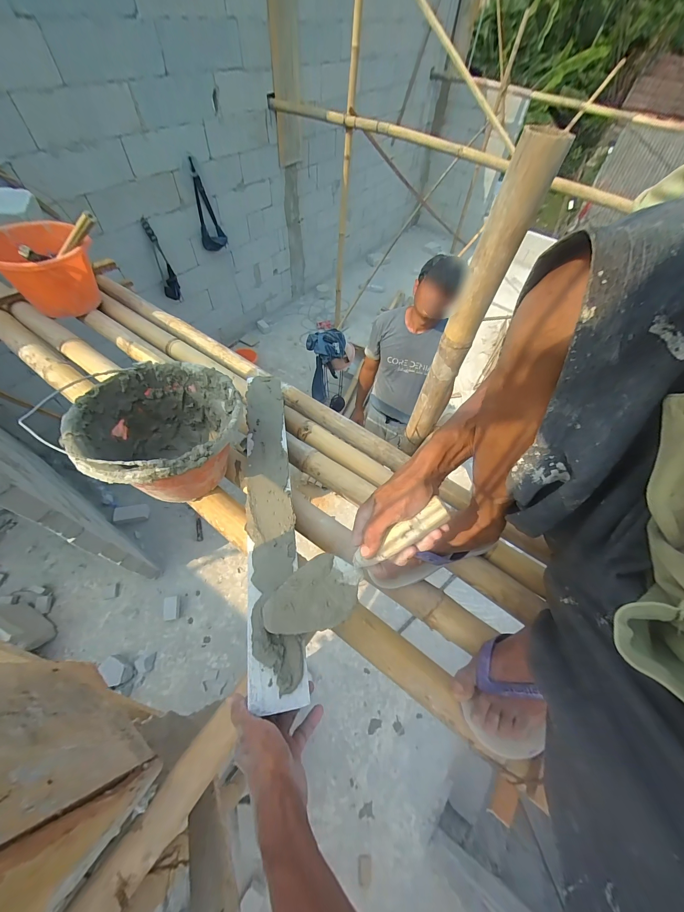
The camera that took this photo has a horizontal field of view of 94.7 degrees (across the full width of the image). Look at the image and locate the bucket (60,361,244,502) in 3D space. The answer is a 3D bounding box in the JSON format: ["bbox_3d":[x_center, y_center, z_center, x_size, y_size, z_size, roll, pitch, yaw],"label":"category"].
[{"bbox_3d":[-0.300,-0.028,0.556,0.254,0.161,0.235,2,56,-3],"label":"bucket"}]

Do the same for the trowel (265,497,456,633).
[{"bbox_3d":[0.016,0.141,0.393,0.268,0.057,0.084,-38,59,18],"label":"trowel"}]

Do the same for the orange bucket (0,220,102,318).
[{"bbox_3d":[-0.780,-0.494,0.837,0.229,0.174,0.206,37,61,19],"label":"orange bucket"}]

